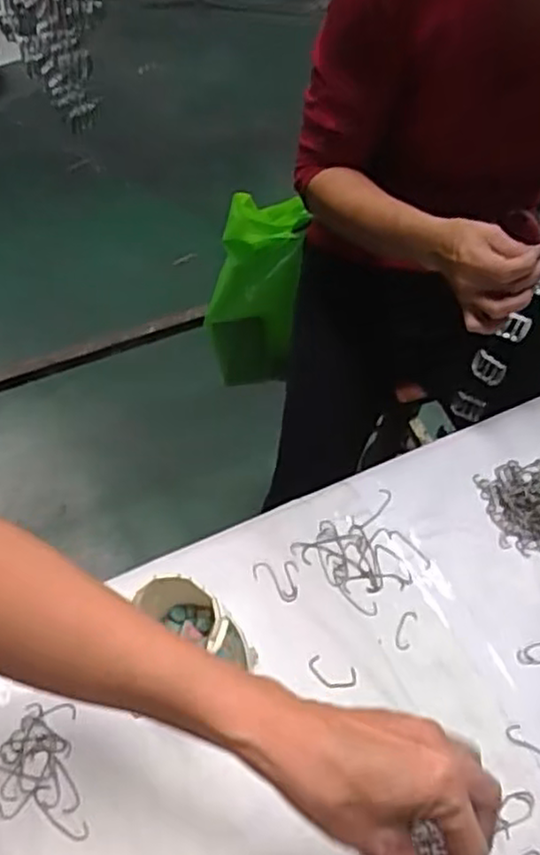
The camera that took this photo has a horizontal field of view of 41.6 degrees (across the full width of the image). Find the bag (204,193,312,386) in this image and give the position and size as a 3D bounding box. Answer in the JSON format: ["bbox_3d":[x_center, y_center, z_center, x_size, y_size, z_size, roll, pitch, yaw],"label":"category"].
[{"bbox_3d":[-0.026,-0.206,1.134,0.137,0.312,0.100,6,54,-1],"label":"bag"}]

